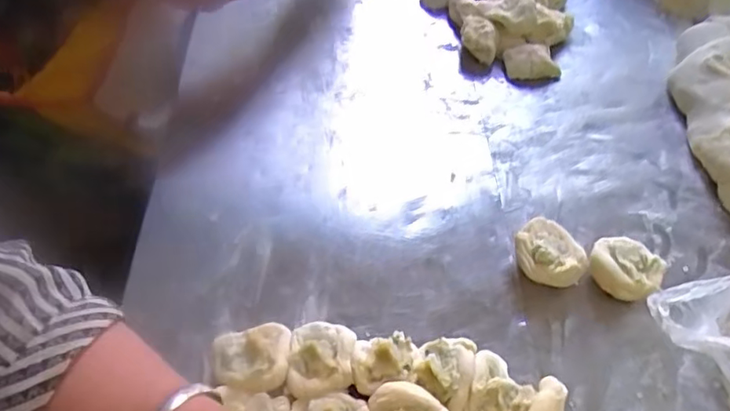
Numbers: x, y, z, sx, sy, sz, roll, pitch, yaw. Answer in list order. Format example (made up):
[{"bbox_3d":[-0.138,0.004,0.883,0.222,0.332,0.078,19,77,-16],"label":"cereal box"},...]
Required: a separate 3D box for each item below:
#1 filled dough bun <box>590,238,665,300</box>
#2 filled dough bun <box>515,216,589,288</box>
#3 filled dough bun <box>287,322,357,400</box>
[{"bbox_3d":[0.194,0.048,0.429,0.039,0.028,0.050,-31,61,-24],"label":"filled dough bun"},{"bbox_3d":[0.139,0.039,0.432,0.053,0.033,0.047,24,55,13],"label":"filled dough bun"},{"bbox_3d":[-0.028,0.103,0.374,0.041,0.033,0.050,4,53,-2],"label":"filled dough bun"}]

